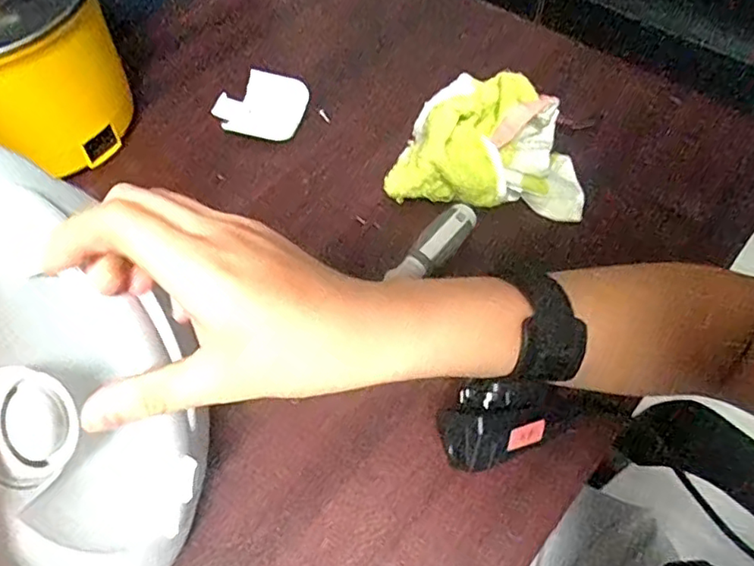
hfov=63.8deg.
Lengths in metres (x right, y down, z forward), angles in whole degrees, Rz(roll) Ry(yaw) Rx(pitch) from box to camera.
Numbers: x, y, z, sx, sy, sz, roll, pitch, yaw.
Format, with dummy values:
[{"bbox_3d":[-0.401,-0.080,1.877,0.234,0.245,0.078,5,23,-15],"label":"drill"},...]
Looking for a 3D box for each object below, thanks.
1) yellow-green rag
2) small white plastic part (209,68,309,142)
[{"bbox_3d":[0.087,-0.117,0.476,0.148,0.061,0.113,3,55,4],"label":"yellow-green rag"},{"bbox_3d":[-0.107,-0.160,0.548,0.079,0.012,0.074,12,56,10],"label":"small white plastic part"}]

